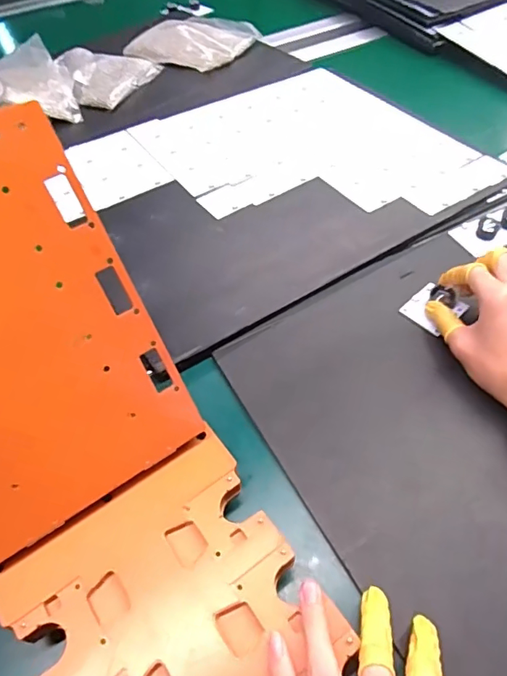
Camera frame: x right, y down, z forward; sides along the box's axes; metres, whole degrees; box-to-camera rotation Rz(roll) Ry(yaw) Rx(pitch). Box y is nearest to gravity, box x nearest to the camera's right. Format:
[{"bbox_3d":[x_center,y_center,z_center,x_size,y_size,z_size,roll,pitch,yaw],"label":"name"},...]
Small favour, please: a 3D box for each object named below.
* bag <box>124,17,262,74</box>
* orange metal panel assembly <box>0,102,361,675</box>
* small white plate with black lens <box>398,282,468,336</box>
[{"bbox_3d":[-0.100,-0.493,0.825,0.179,0.034,0.174,30,59,23],"label":"bag"},{"bbox_3d":[-0.090,0.090,0.282,0.165,0.109,0.411,-26,87,-24],"label":"orange metal panel assembly"},{"bbox_3d":[0.169,-0.031,0.458,0.043,0.025,0.044,-32,59,-27],"label":"small white plate with black lens"}]

